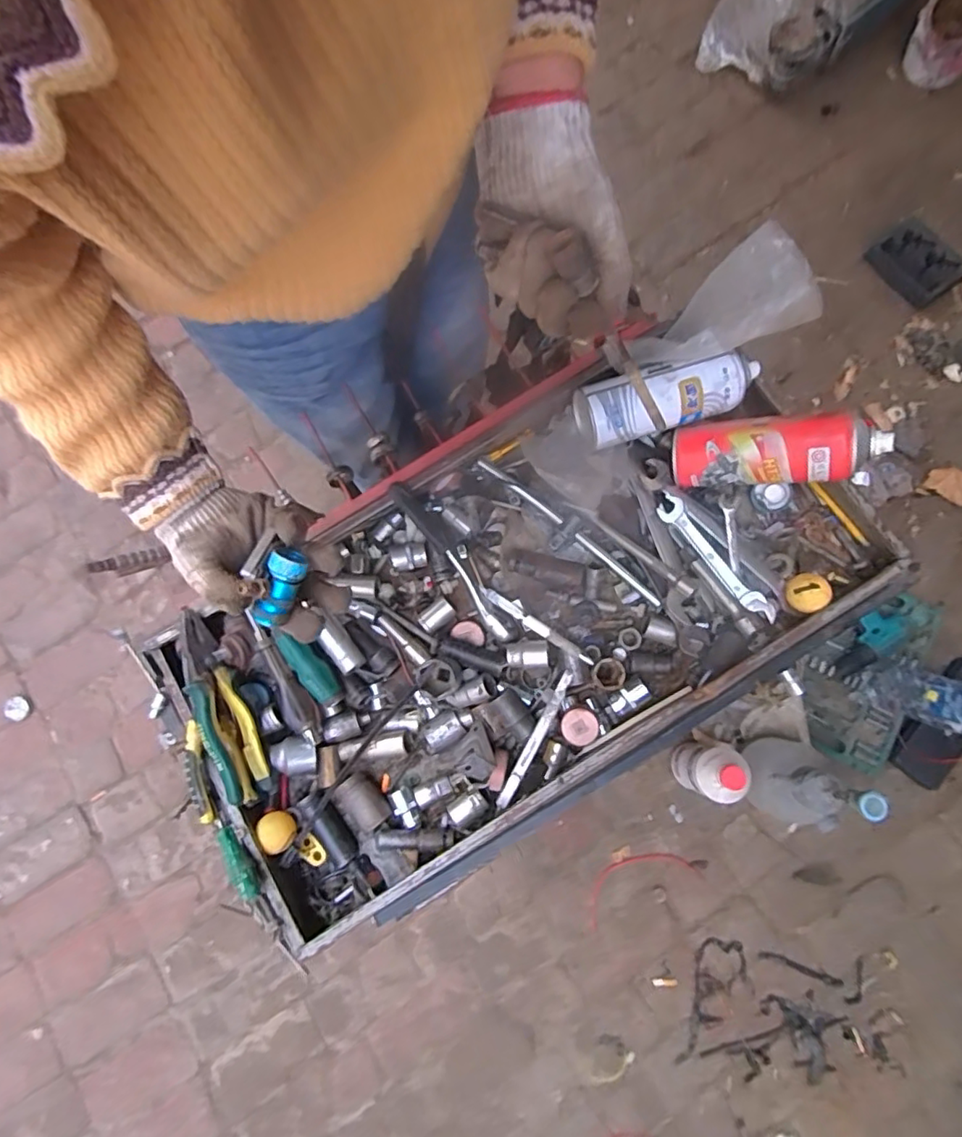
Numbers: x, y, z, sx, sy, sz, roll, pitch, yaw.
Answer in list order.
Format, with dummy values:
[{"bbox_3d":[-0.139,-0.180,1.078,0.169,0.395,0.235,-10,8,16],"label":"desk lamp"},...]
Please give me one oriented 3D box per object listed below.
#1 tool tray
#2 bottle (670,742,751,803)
[{"bbox_3d":[0.035,0.044,0.596,0.675,0.108,0.372,-30,75,-8],"label":"tool tray"},{"bbox_3d":[0.429,0.376,1.079,0.095,0.191,0.096,0,79,2],"label":"bottle"}]

